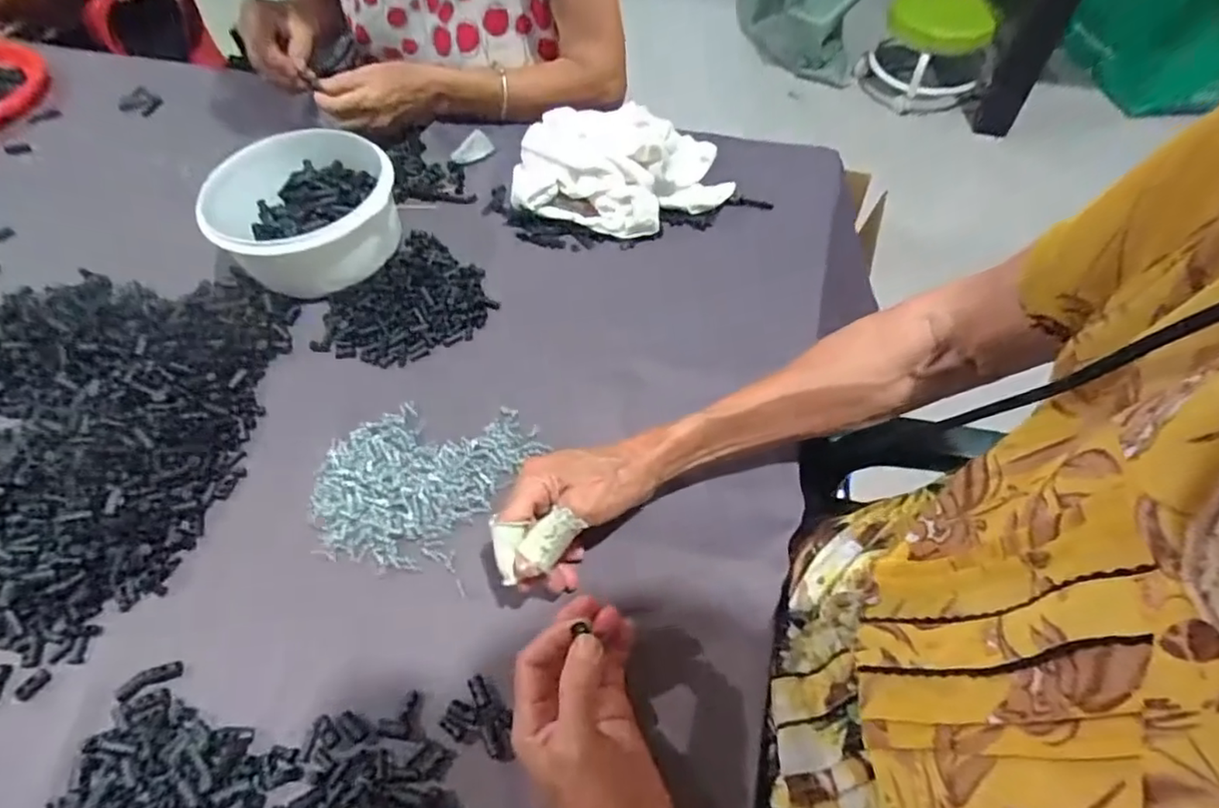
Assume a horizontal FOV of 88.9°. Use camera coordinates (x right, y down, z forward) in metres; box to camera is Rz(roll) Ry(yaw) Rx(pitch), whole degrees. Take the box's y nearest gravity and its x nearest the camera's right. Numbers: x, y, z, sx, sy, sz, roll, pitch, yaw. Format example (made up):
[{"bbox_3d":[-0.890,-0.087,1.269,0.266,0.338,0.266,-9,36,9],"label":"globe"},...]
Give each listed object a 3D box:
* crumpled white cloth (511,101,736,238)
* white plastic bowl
[{"bbox_3d":[0.012,-0.231,0.618,0.215,0.066,0.129,-3,56,0],"label":"crumpled white cloth"},{"bbox_3d":[-0.279,-0.175,0.583,0.160,0.076,0.157,-1,56,1],"label":"white plastic bowl"}]

